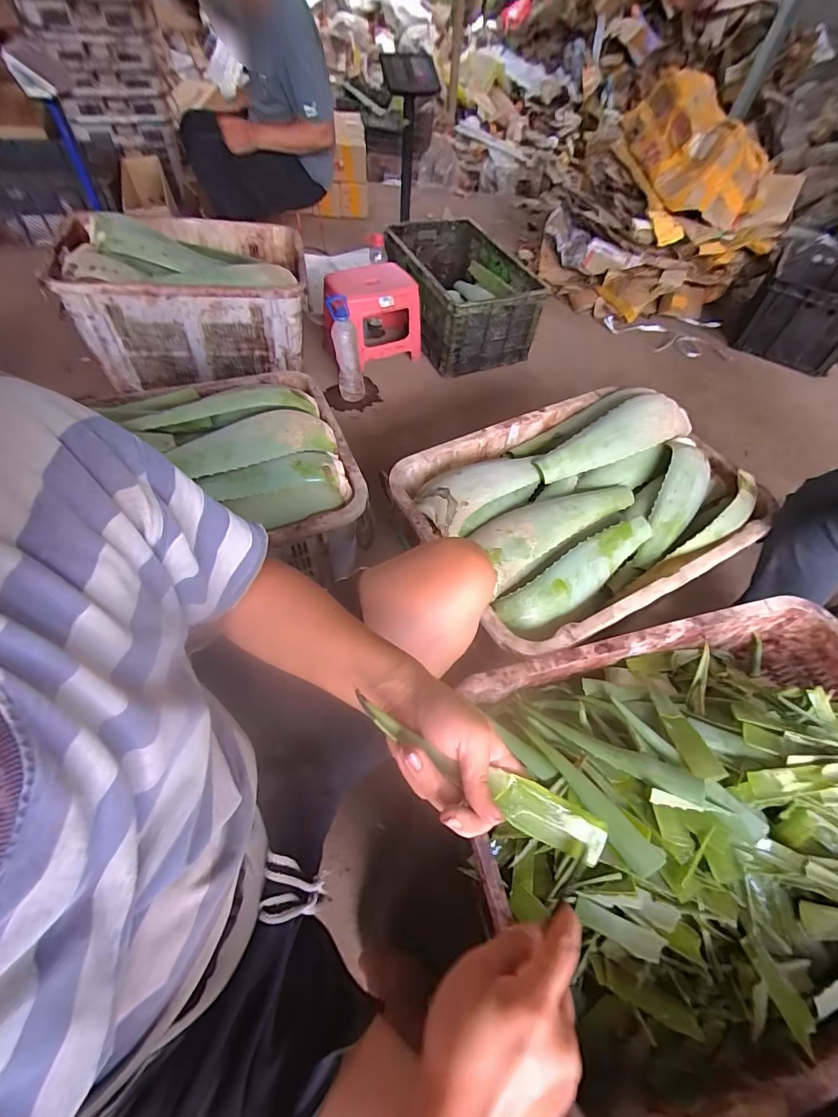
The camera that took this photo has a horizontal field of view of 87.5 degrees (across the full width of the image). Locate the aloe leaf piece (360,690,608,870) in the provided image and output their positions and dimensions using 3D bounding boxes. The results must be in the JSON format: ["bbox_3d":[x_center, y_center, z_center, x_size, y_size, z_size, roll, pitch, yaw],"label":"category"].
[{"bbox_3d":[0.048,0.170,0.340,0.211,0.013,0.032,29,57,2],"label":"aloe leaf piece"}]

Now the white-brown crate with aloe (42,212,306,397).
[{"bbox_3d":[-0.719,-0.883,1.421,0.653,0.313,0.515,-7,56,-8],"label":"white-brown crate with aloe"}]

